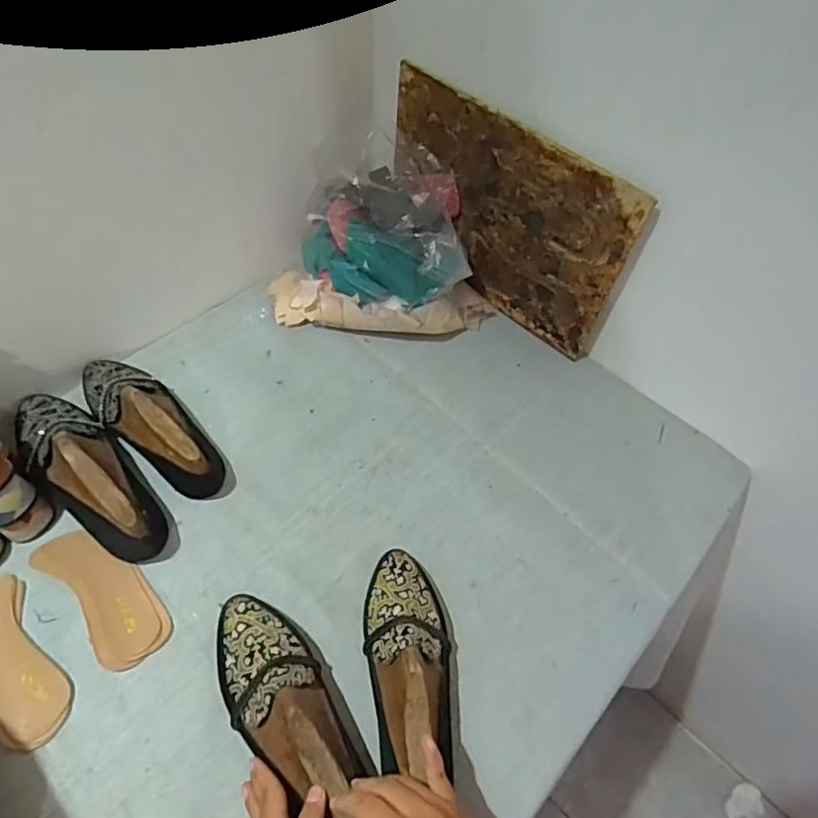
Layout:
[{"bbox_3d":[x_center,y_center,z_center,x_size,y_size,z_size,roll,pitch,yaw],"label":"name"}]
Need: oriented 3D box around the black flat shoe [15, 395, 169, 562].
[{"bbox_3d":[-0.350,0.058,0.615,0.250,0.082,0.085,35,60,18],"label":"black flat shoe"}]

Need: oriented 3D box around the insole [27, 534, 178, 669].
[{"bbox_3d":[-0.308,0.184,0.576,0.164,0.012,0.070,41,62,21],"label":"insole"}]

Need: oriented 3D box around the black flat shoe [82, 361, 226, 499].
[{"bbox_3d":[-0.303,0.004,0.663,0.236,0.079,0.080,37,61,19],"label":"black flat shoe"}]

